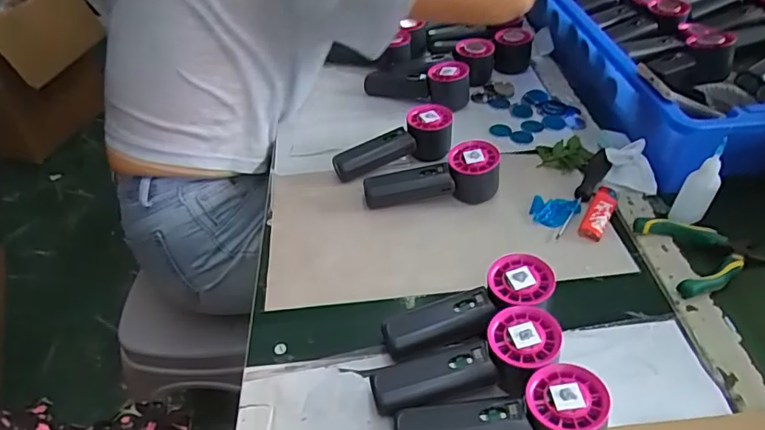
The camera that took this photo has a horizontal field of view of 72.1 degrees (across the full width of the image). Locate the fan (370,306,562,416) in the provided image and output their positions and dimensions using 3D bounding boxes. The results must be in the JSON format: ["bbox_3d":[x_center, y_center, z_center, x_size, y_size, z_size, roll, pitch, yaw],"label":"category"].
[{"bbox_3d":[0.070,0.128,0.425,0.152,0.054,0.063,-17,44,-14],"label":"fan"}]

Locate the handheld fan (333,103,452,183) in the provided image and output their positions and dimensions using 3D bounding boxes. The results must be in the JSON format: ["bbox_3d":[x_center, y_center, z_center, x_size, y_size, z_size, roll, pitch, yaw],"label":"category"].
[{"bbox_3d":[0.013,-0.091,0.665,0.156,0.056,0.061,-13,43,-10],"label":"handheld fan"}]

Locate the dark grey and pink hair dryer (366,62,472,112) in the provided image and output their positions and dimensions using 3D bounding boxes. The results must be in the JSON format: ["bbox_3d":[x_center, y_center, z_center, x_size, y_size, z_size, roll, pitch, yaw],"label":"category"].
[{"bbox_3d":[0.051,-0.195,0.769,0.149,0.062,0.052,16,46,20],"label":"dark grey and pink hair dryer"}]

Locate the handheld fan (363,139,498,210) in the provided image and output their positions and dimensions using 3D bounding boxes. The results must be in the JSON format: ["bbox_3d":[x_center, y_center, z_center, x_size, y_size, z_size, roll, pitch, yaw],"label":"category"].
[{"bbox_3d":[0.057,-0.039,0.603,0.153,0.058,0.047,-10,43,-7],"label":"handheld fan"}]

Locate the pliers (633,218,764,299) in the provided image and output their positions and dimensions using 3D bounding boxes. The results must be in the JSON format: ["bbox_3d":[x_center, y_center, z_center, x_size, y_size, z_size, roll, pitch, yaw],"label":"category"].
[{"bbox_3d":[0.342,0.035,0.538,0.127,0.018,0.098,-8,43,-4],"label":"pliers"}]

